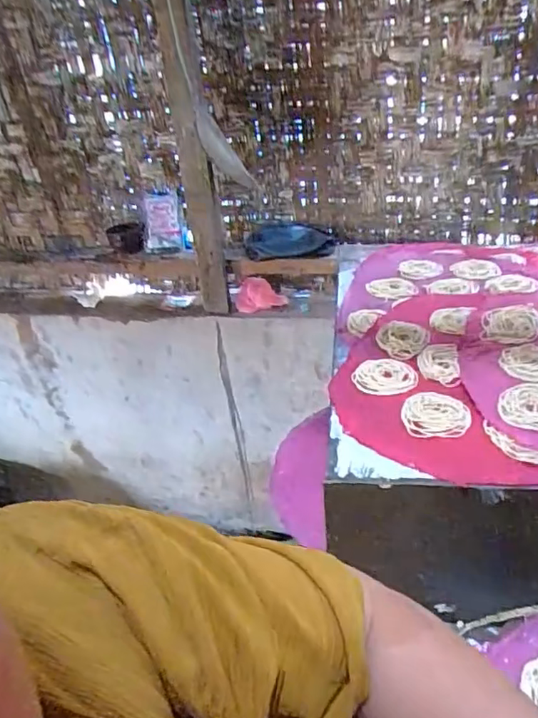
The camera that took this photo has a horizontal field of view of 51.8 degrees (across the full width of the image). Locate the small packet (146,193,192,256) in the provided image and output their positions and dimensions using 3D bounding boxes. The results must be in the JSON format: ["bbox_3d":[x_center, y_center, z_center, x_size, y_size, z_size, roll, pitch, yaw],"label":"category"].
[{"bbox_3d":[-0.244,-0.315,1.305,0.106,0.134,0.020,-3,26,10],"label":"small packet"}]

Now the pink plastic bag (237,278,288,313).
[{"bbox_3d":[-0.019,-0.155,1.329,0.124,0.053,0.086,-4,33,4],"label":"pink plastic bag"}]

